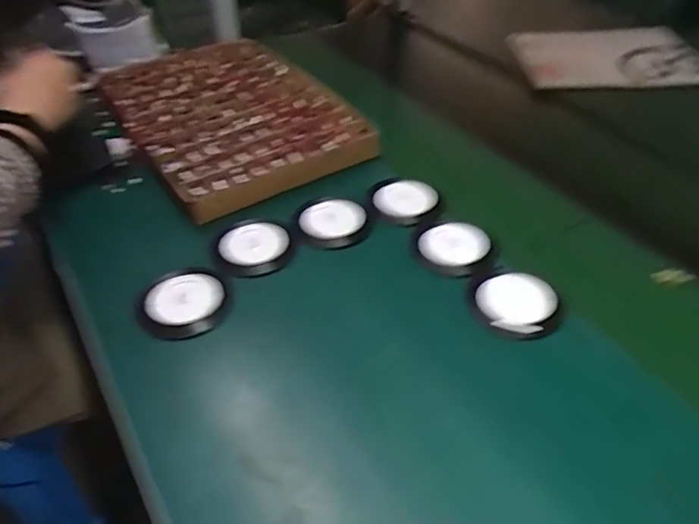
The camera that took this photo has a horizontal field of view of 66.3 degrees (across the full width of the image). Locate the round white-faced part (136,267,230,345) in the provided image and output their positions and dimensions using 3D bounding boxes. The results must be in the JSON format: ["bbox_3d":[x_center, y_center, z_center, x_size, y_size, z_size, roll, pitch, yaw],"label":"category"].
[{"bbox_3d":[-0.177,0.046,0.582,0.089,0.026,0.097,3,43,3],"label":"round white-faced part"}]

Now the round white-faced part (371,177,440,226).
[{"bbox_3d":[0.067,-0.084,0.707,0.090,0.024,0.080,33,52,30],"label":"round white-faced part"}]

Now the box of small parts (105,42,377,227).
[{"bbox_3d":[-0.191,-0.241,0.838,0.303,0.058,0.424,-25,48,-24],"label":"box of small parts"}]

